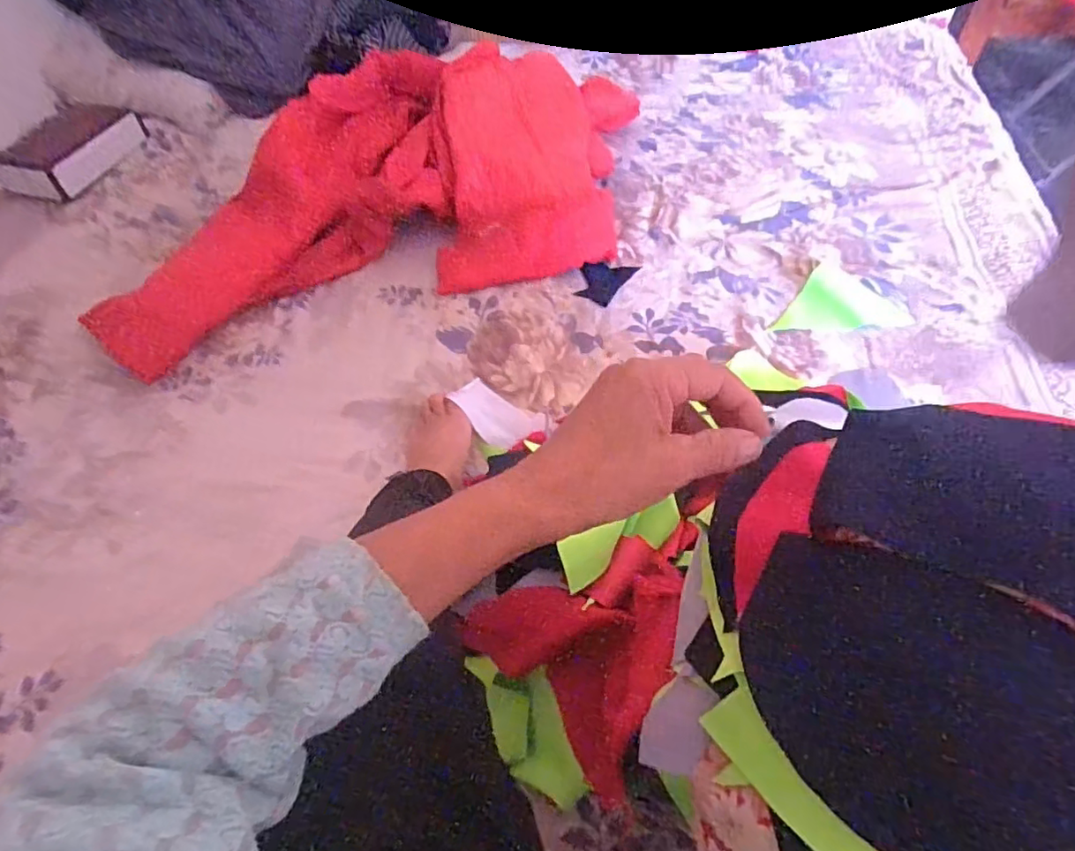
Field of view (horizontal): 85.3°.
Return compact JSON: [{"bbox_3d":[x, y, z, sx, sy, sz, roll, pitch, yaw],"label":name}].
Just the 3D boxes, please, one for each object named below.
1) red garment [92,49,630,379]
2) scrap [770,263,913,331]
[{"bbox_3d":[-0.197,-0.391,0.899,0.859,0.140,0.453,-20,54,-9],"label":"red garment"},{"bbox_3d":[0.416,-0.183,0.821,0.172,0.009,0.123,-3,54,4],"label":"scrap"}]

